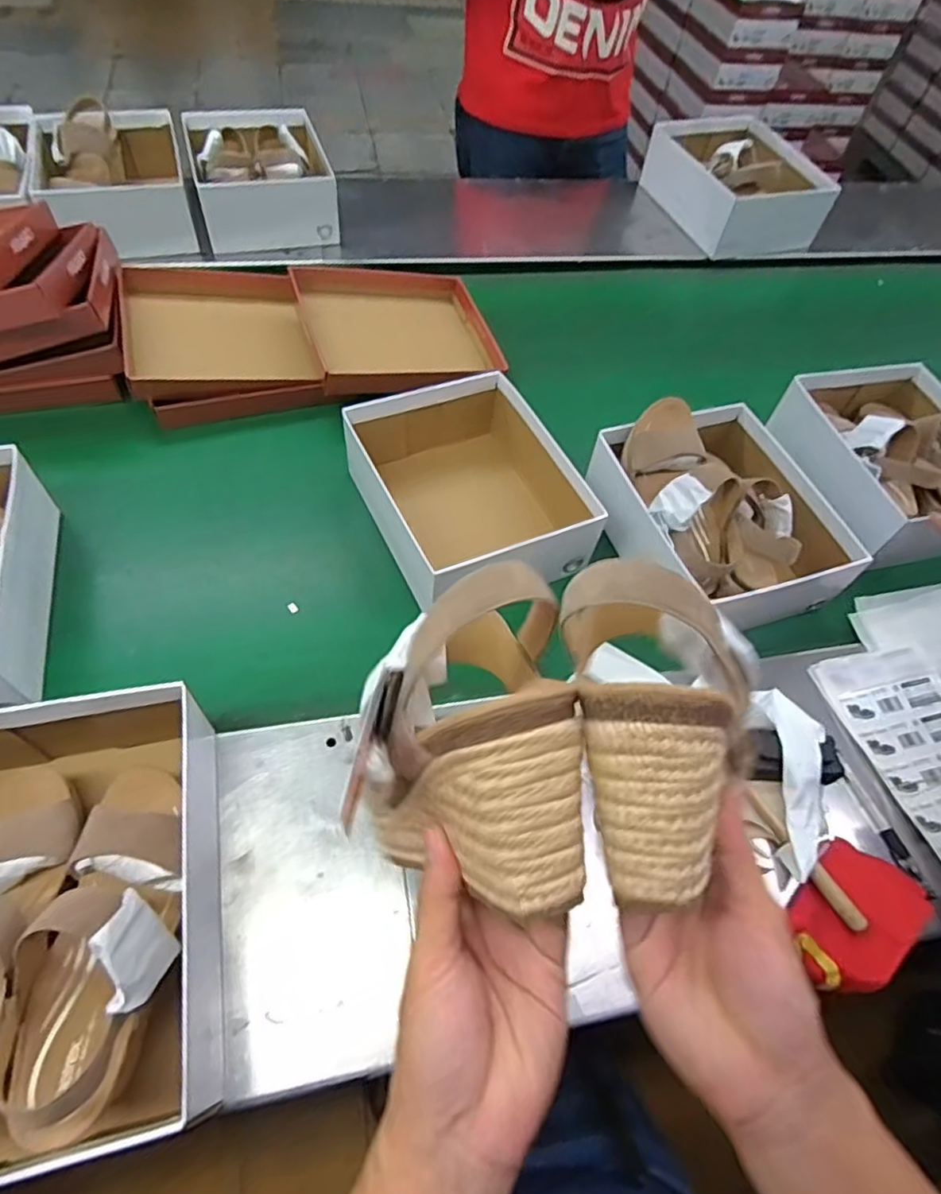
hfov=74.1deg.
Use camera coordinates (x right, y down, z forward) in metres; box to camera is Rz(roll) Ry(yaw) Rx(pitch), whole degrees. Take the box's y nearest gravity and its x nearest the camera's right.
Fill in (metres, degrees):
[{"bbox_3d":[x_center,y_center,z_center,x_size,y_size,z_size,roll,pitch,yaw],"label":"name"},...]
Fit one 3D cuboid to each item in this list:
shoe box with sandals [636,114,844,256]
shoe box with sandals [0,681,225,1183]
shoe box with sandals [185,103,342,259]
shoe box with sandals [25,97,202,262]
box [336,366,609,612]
[{"bbox_3d":[0.529,-0.827,1.236,0.251,0.112,0.332,-12,59,-12],"label":"shoe box with sandals"},{"bbox_3d":[-0.317,0.230,0.462,0.238,0.121,0.306,-9,58,-10],"label":"shoe box with sandals"},{"bbox_3d":[-0.354,-0.729,1.070,0.222,0.118,0.263,-14,59,-14],"label":"shoe box with sandals"},{"bbox_3d":[-0.586,-0.702,1.026,0.212,0.115,0.311,-14,59,-13],"label":"shoe box with sandals"},{"bbox_3d":[-0.008,-0.134,0.755,0.220,0.103,0.279,-21,61,-17],"label":"box"}]

